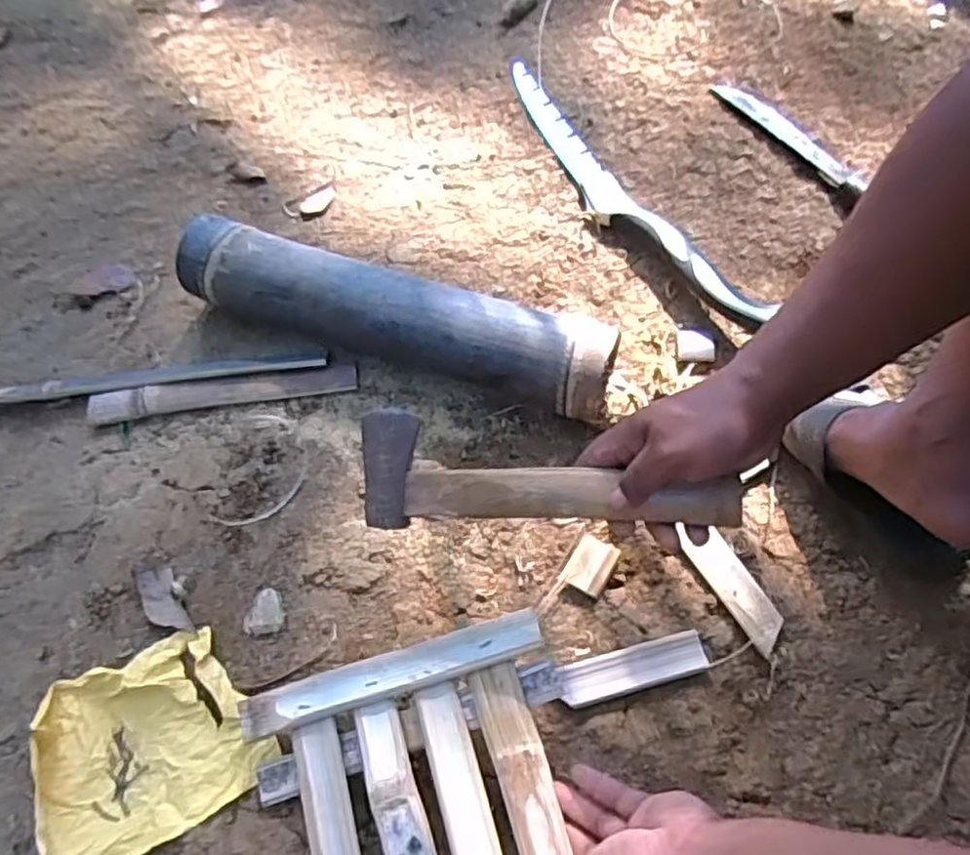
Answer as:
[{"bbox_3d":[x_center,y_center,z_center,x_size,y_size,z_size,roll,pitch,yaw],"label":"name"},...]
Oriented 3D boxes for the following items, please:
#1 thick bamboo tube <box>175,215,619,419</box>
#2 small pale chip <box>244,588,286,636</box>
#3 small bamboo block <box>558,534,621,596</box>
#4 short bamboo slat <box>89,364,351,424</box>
[{"bbox_3d":[-0.104,-0.108,0.720,0.466,0.097,0.074,19,62,11],"label":"thick bamboo tube"},{"bbox_3d":[-0.196,0.163,0.614,0.034,0.004,0.039,-6,58,-1],"label":"small pale chip"},{"bbox_3d":[0.094,0.123,0.618,0.039,0.014,0.049,26,63,18],"label":"small bamboo block"},{"bbox_3d":[-0.273,-0.038,0.723,0.273,0.013,0.031,-9,58,-2],"label":"short bamboo slat"}]

